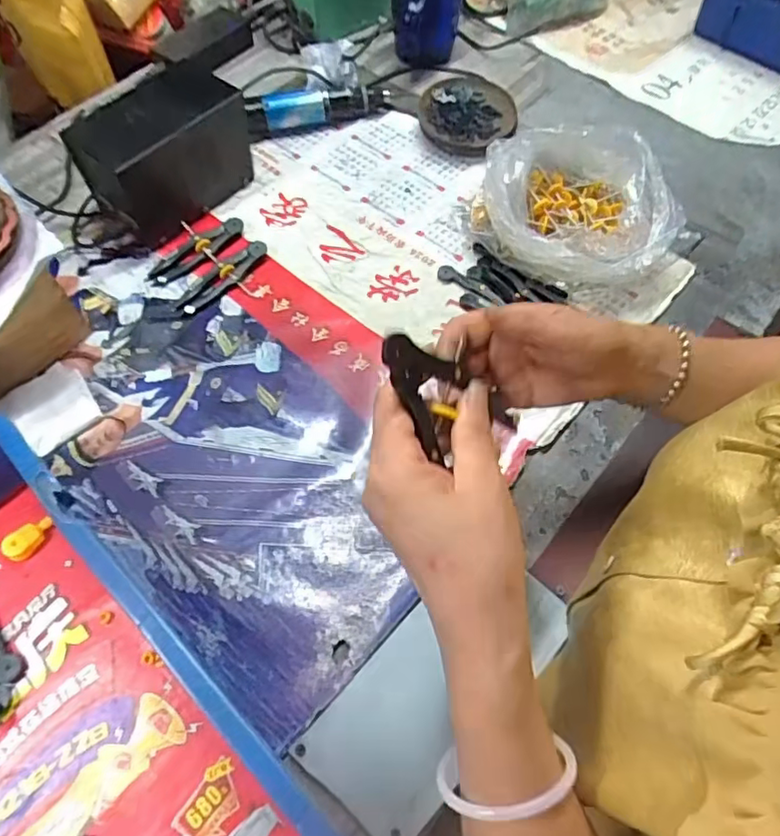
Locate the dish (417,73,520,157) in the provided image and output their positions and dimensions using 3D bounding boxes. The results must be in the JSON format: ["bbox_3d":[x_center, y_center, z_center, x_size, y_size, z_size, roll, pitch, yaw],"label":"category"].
[{"bbox_3d":[0.098,-0.377,0.716,0.115,0.032,0.134,13,62,6],"label":"dish"}]

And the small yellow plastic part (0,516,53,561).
[{"bbox_3d":[-0.286,0.094,0.454,0.039,0.016,0.017,-41,69,-20],"label":"small yellow plastic part"}]

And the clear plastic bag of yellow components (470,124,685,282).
[{"bbox_3d":[0.185,-0.208,0.578,0.181,0.085,0.171,-17,63,-10],"label":"clear plastic bag of yellow components"}]

